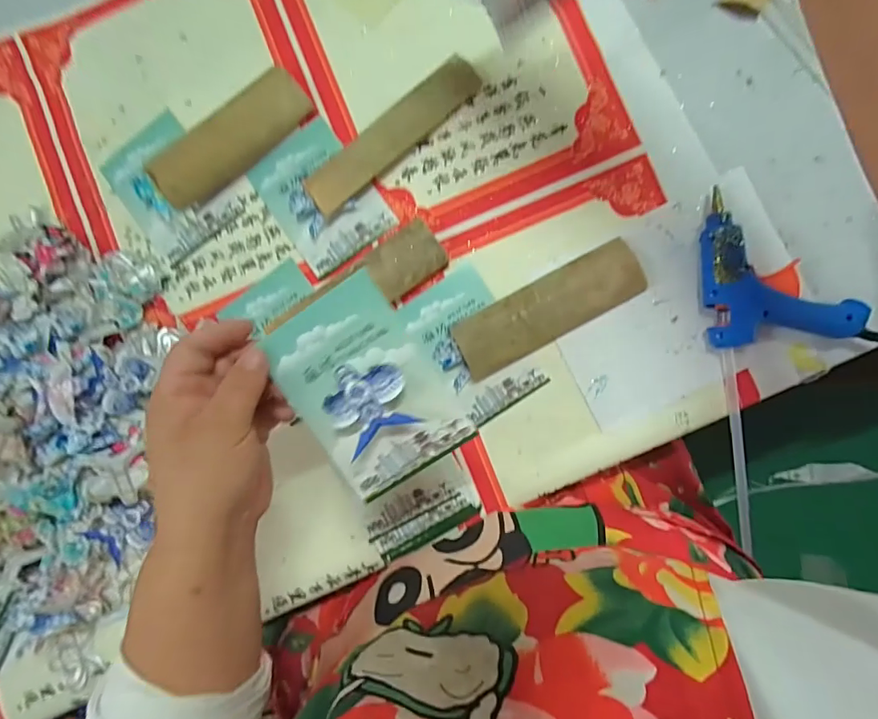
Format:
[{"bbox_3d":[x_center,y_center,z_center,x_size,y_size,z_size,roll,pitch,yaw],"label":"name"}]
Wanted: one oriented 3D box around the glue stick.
[{"bbox_3d":[0.243,0.080,0.394,0.010,0.012,0.181,-12,103,5],"label":"glue stick"}]

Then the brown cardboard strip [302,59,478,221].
[{"bbox_3d":[-0.040,-0.192,0.416,0.173,0.007,0.035,-41,109,-2],"label":"brown cardboard strip"}]

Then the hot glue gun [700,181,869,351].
[{"bbox_3d":[0.262,-0.072,0.376,0.107,0.029,0.116,-5,88,3],"label":"hot glue gun"}]

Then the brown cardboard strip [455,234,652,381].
[{"bbox_3d":[0.090,-0.042,0.396,0.160,0.023,0.050,-29,87,2],"label":"brown cardboard strip"}]

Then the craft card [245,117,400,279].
[{"bbox_3d":[-0.106,-0.145,0.428,0.086,0.012,0.120,-36,84,1],"label":"craft card"}]

